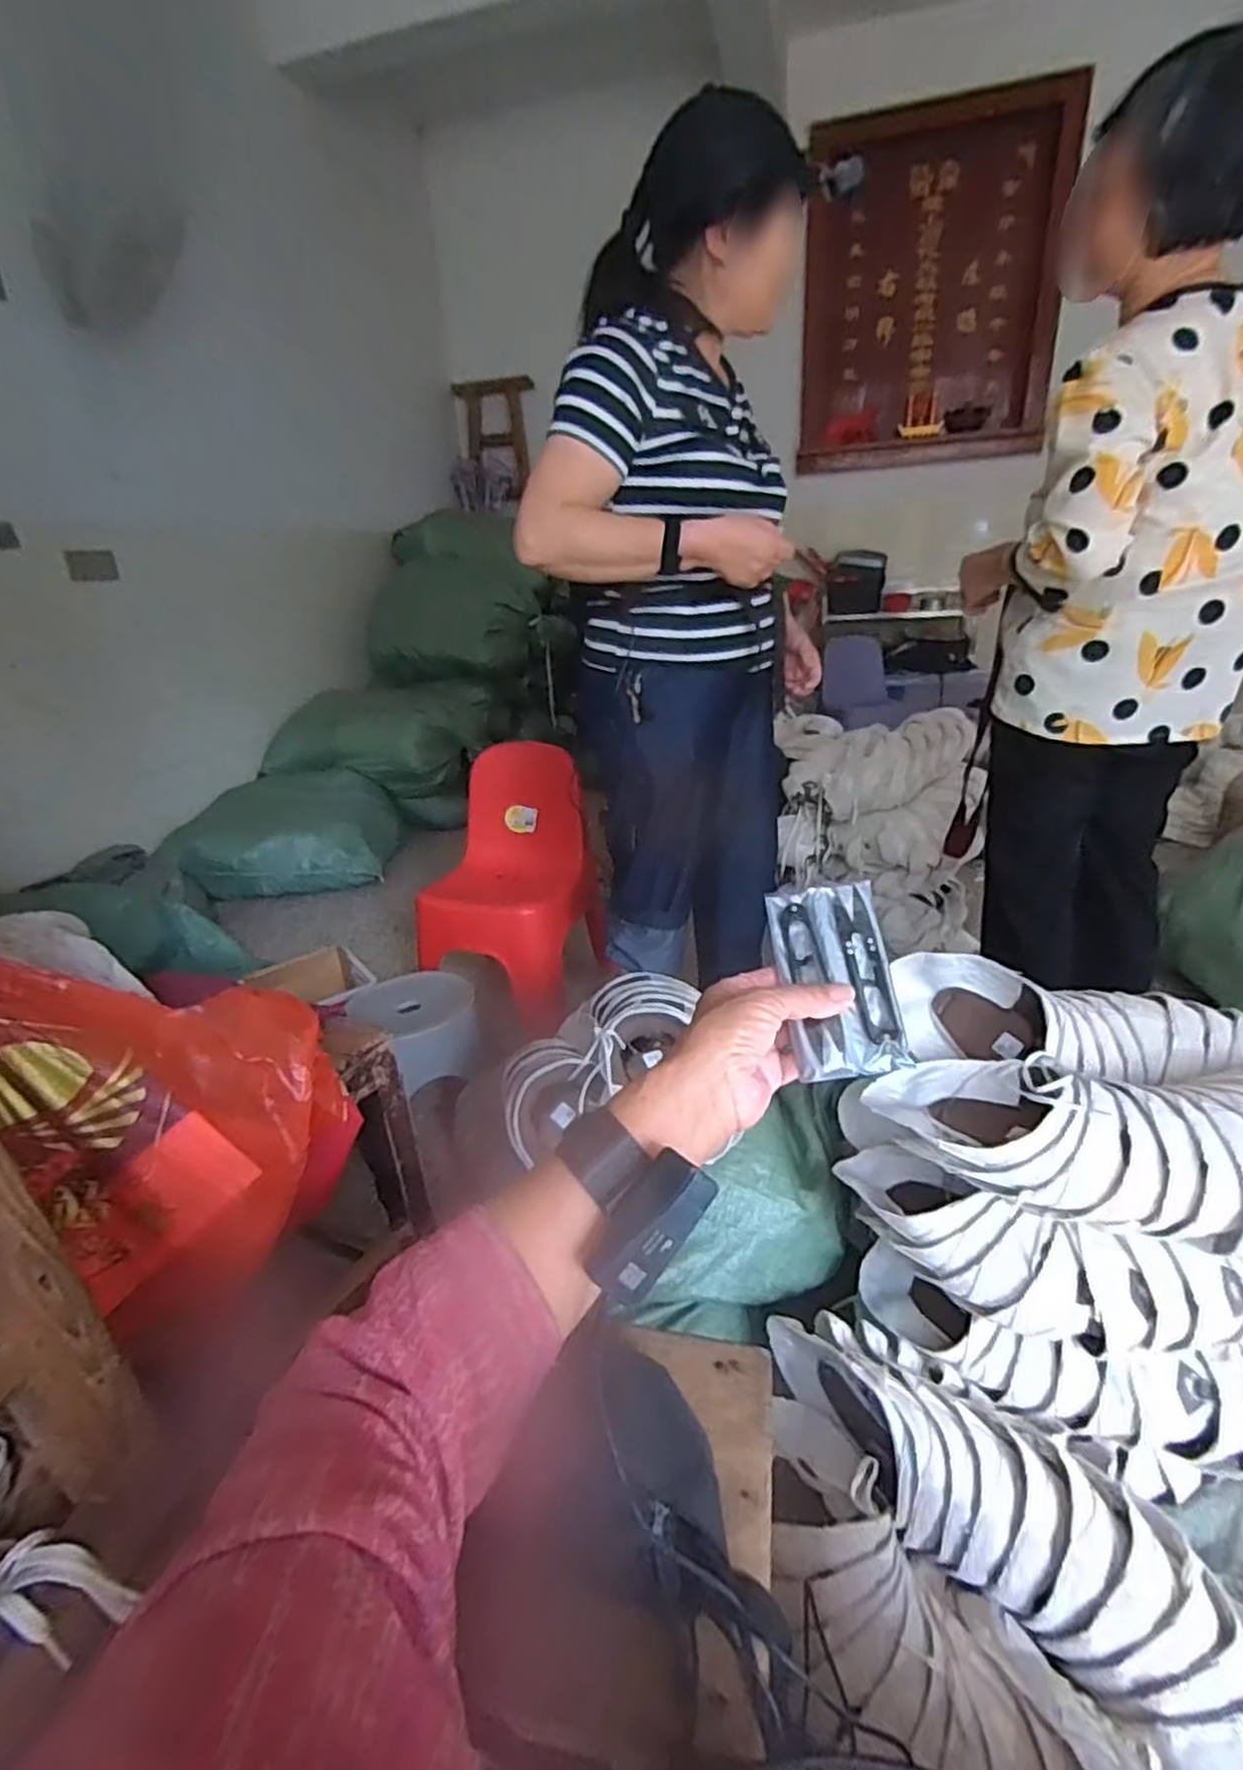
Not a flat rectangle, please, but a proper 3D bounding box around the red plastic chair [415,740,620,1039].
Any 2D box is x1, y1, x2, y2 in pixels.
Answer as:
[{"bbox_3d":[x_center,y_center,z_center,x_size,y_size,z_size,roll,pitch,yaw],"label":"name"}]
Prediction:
[{"bbox_3d":[-0.239,-0.015,1.665,0.357,0.478,0.404,5,25,18],"label":"red plastic chair"}]

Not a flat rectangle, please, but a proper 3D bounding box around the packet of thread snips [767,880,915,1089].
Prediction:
[{"bbox_3d":[0.136,0.058,0.462,0.068,0.009,0.120,-8,65,3],"label":"packet of thread snips"}]

